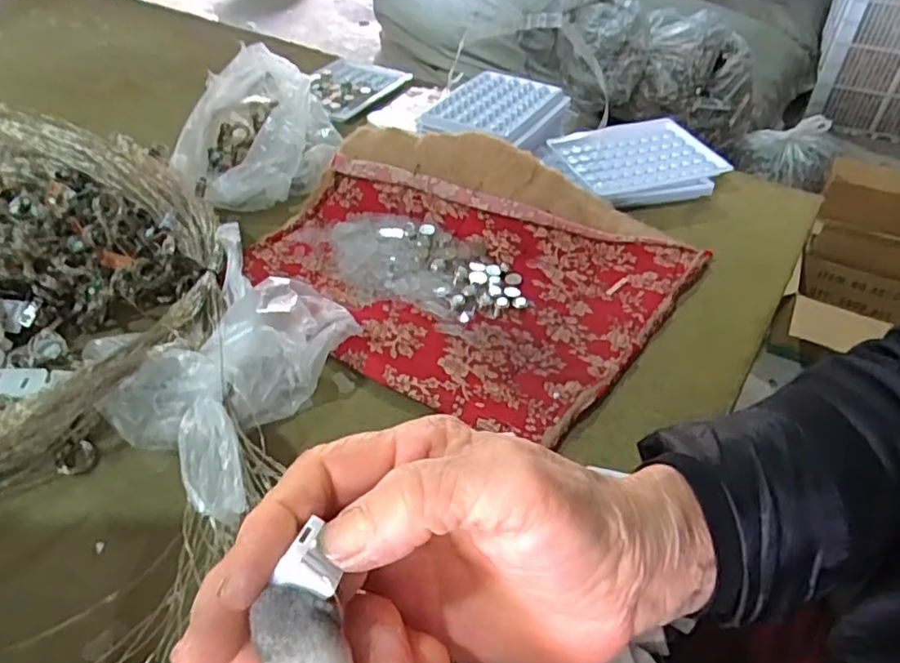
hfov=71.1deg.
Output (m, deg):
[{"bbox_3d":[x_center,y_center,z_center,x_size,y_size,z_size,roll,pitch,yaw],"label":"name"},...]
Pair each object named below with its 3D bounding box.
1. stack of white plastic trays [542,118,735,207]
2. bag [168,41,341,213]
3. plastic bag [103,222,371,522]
[{"bbox_3d":[0.161,-0.145,0.552,0.133,0.029,0.105,-16,45,-19],"label":"stack of white plastic trays"},{"bbox_3d":[-0.160,-0.158,0.505,0.118,0.075,0.132,8,42,6],"label":"bag"},{"bbox_3d":[-0.123,0.023,0.332,0.108,0.053,0.152,12,43,10],"label":"plastic bag"}]

